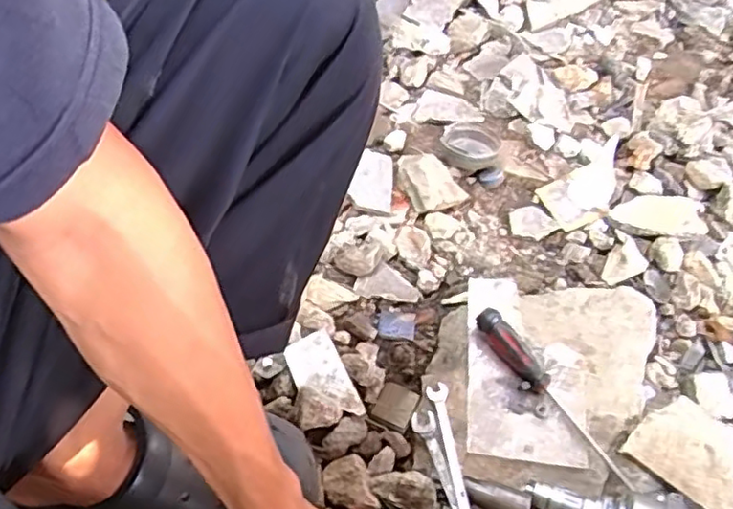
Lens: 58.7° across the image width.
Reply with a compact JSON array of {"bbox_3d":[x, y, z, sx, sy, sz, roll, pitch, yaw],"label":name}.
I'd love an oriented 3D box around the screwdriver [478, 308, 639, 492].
[{"bbox_3d":[0.193,0.140,0.664,0.031,0.031,0.216,-33,65,-24],"label":"screwdriver"}]

